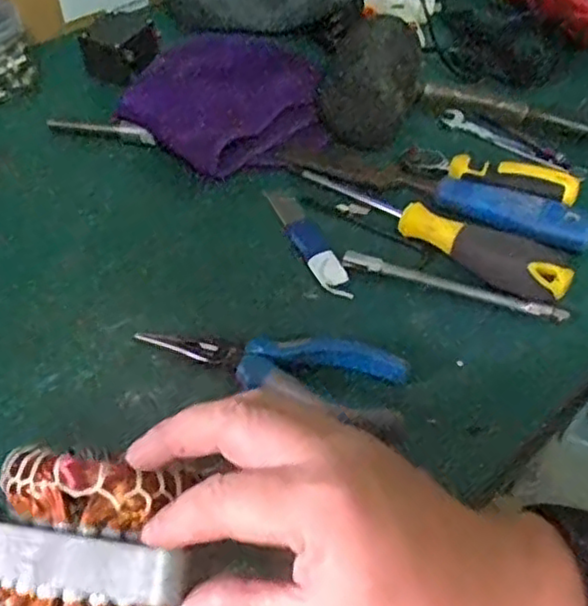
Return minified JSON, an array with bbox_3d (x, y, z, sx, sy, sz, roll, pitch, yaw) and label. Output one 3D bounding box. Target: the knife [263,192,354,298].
[{"bbox_3d":[0.010,-0.042,0.456,0.019,0.004,0.104,-20,53,-15],"label":"knife"}]

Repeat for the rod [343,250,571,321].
[{"bbox_3d":[0.098,-0.010,0.420,0.138,0.007,0.010,17,52,14],"label":"rod"}]

